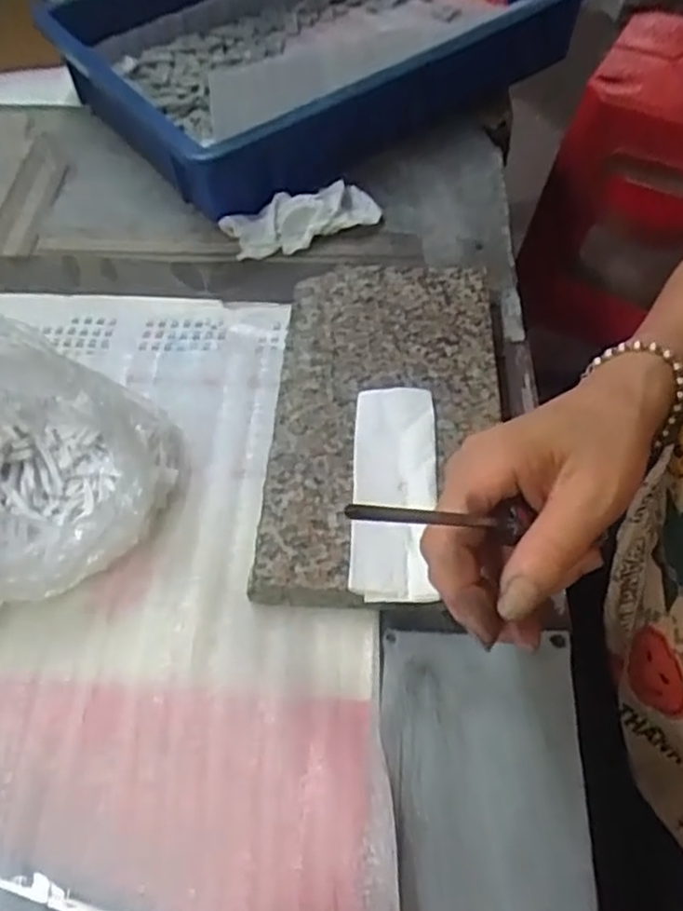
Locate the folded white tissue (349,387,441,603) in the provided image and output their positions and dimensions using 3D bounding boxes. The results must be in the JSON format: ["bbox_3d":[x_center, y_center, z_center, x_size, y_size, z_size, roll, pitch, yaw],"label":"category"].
[{"bbox_3d":[0.029,0.016,0.388,0.044,0.009,0.130,1,54,4],"label":"folded white tissue"}]

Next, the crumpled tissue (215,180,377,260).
[{"bbox_3d":[-0.029,-0.184,0.547,0.116,0.028,0.040,-17,56,-12],"label":"crumpled tissue"}]

